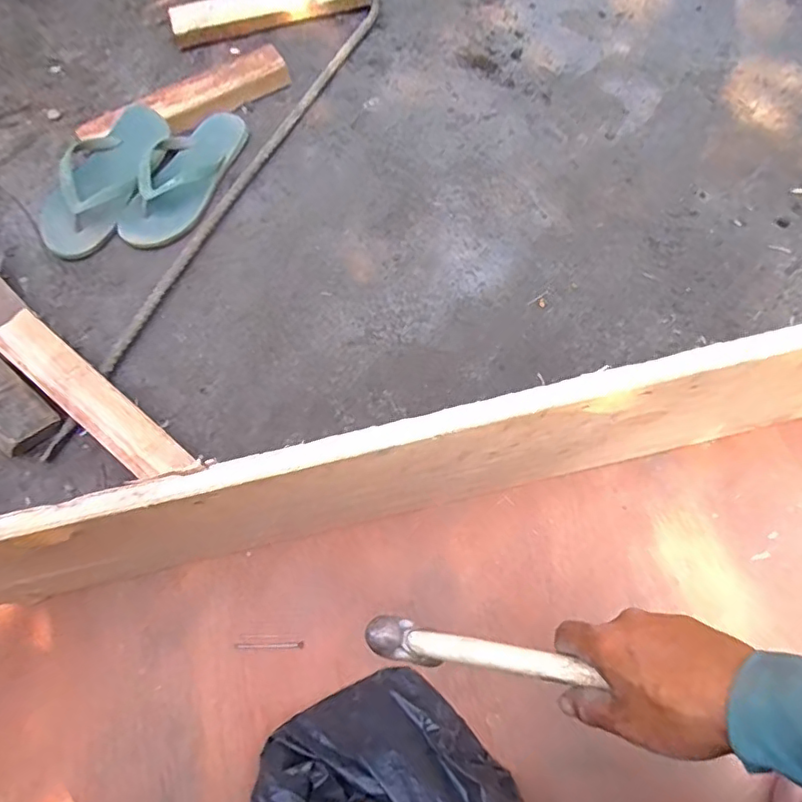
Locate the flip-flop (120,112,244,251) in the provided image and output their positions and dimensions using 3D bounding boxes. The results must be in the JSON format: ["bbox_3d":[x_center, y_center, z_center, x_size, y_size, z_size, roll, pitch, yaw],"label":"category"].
[{"bbox_3d":[-0.323,-0.349,0.868,0.107,0.043,0.254,21,71,10],"label":"flip-flop"}]

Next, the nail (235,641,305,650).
[{"bbox_3d":[-0.130,0.242,0.568,0.068,0.004,0.007,-3,69,1],"label":"nail"}]

